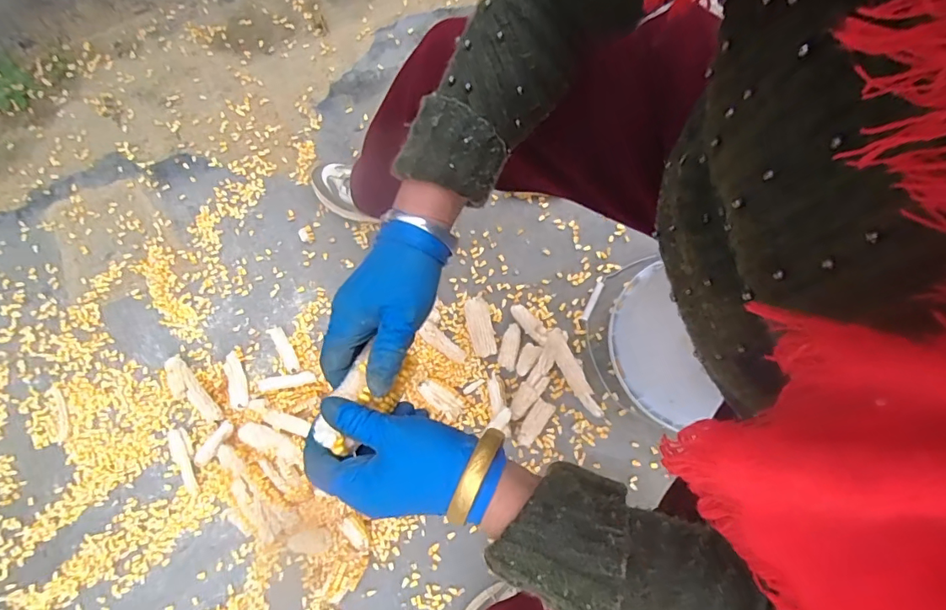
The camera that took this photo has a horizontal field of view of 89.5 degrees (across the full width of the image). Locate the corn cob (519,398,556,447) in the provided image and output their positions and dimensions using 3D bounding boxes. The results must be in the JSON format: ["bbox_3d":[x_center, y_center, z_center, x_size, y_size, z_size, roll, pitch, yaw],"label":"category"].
[{"bbox_3d":[0.100,0.193,0.778,0.033,0.028,0.079,36,77,10],"label":"corn cob"}]

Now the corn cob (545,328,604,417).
[{"bbox_3d":[0.168,0.114,0.792,0.036,0.038,0.154,-30,76,-8],"label":"corn cob"}]

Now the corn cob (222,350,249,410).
[{"bbox_3d":[-0.399,0.127,0.806,0.029,0.026,0.104,-19,75,-5],"label":"corn cob"}]

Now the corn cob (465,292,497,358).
[{"bbox_3d":[0.012,0.034,0.820,0.042,0.023,0.111,-12,75,-3],"label":"corn cob"}]

